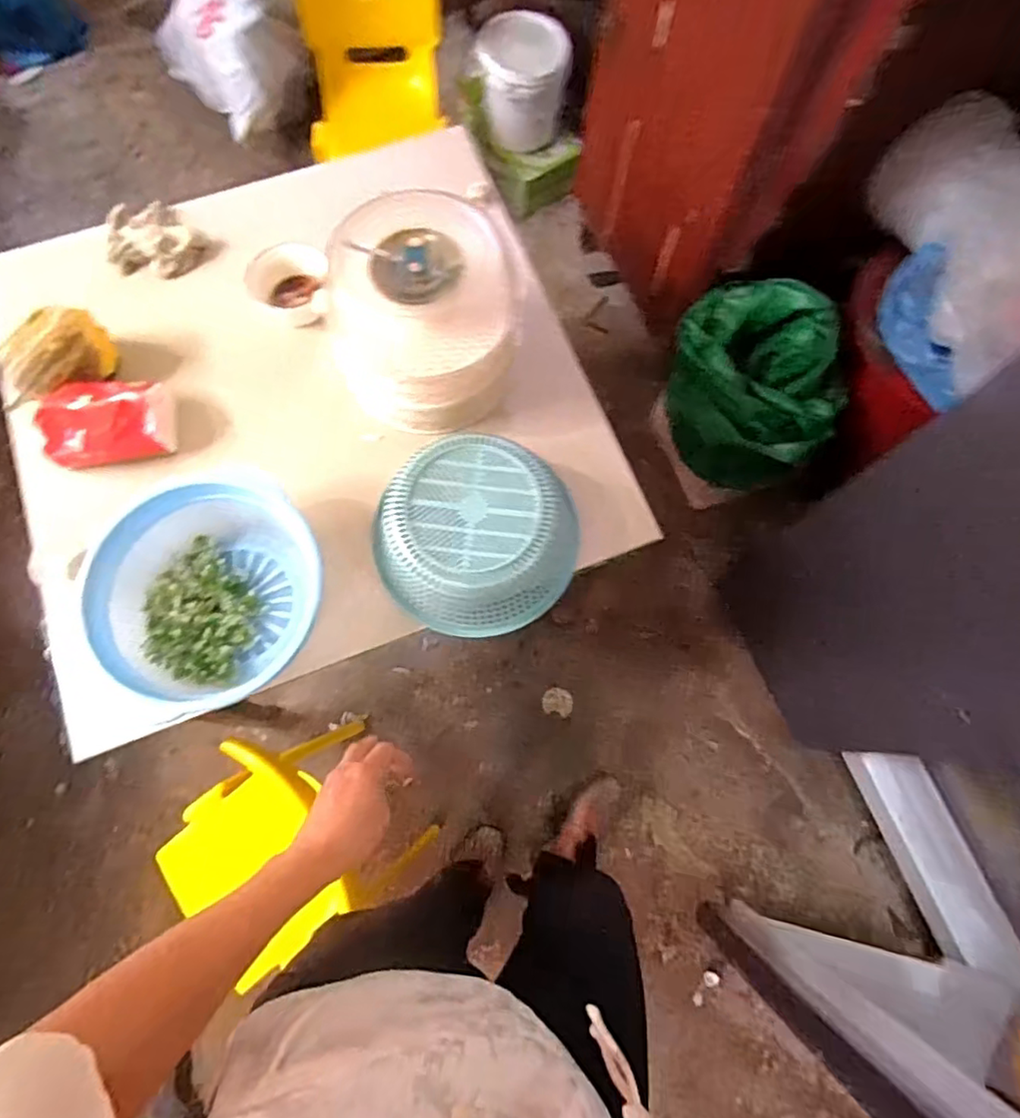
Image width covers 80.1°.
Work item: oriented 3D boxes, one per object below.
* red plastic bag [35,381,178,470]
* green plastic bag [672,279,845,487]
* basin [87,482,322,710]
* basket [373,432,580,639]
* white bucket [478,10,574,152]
[{"bbox_3d":[-0.542,-0.187,0.808,0.153,0.082,0.102,-11,75,-4],"label":"red plastic bag"},{"bbox_3d":[0.457,-0.318,1.208,0.321,0.375,0.270,22,75,6],"label":"green plastic bag"},{"bbox_3d":[-0.355,0.038,0.749,0.259,0.105,0.266,0,74,0],"label":"basin"},{"bbox_3d":[-0.038,-0.022,0.767,0.233,0.101,0.234,0,74,0],"label":"basket"},{"bbox_3d":[0.035,-1.157,1.463,0.212,0.211,0.214,0,74,0],"label":"white bucket"}]

